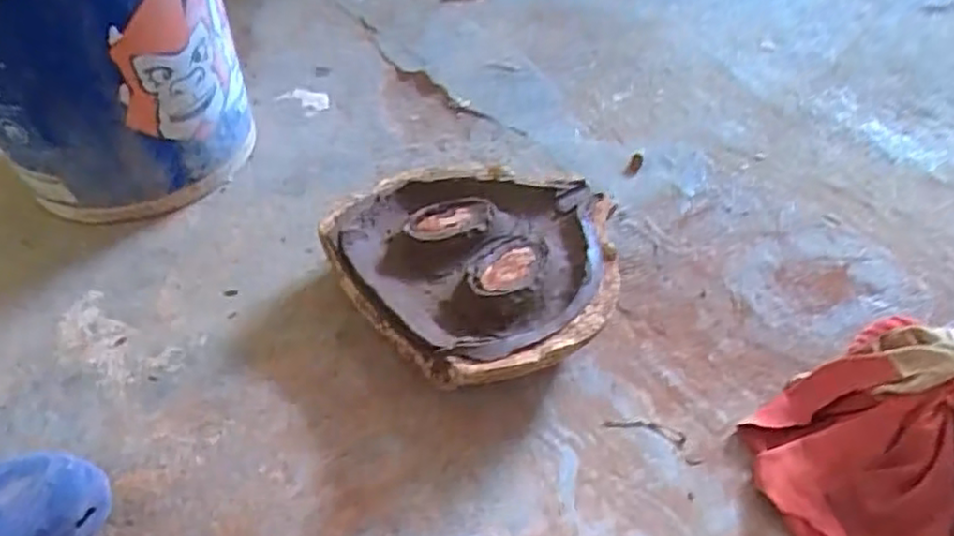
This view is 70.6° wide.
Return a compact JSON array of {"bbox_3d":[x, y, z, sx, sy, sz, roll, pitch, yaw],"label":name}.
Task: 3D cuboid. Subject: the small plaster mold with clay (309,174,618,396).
[{"bbox_3d":[0.014,-0.007,0.649,0.247,0.069,0.270,-2,46,2],"label":"small plaster mold with clay"}]

